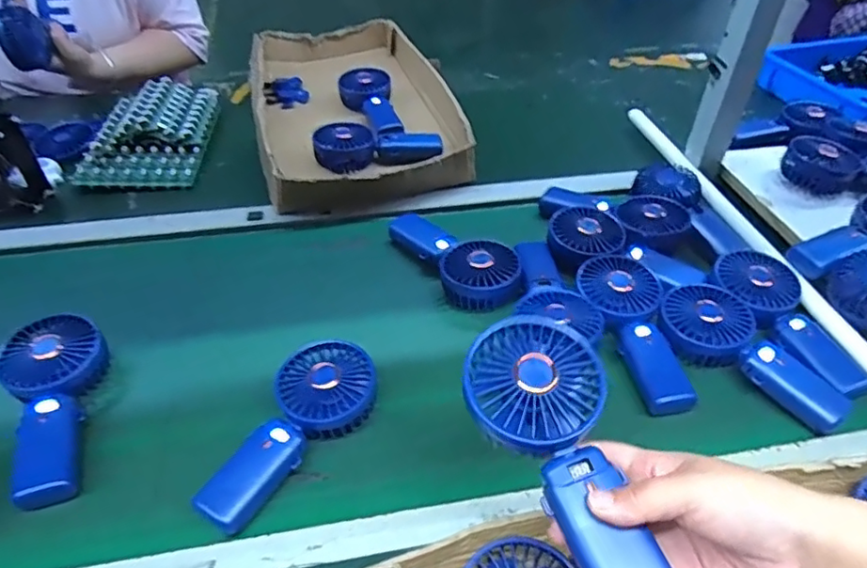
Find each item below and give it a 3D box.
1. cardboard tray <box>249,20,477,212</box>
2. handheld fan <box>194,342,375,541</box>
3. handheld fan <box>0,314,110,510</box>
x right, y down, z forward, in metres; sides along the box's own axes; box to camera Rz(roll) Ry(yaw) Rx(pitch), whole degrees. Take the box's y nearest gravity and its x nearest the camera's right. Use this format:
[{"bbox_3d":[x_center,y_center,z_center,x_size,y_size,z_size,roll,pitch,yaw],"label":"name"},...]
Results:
[{"bbox_3d":[-0.133,-0.289,0.938,0.297,0.064,0.517,-13,44,-15],"label":"cardboard tray"},{"bbox_3d":[-0.130,0.118,0.505,0.084,0.045,0.180,31,50,29],"label":"handheld fan"},{"bbox_3d":[-0.331,0.103,0.518,0.081,0.047,0.175,-20,47,-22],"label":"handheld fan"}]

